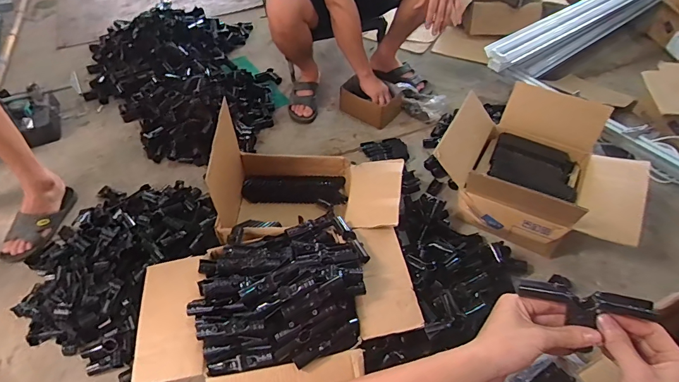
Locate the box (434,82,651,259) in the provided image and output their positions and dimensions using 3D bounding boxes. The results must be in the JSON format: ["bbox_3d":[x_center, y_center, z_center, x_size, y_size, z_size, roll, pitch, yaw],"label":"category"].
[{"bbox_3d":[0.577,-0.070,1.130,0.520,0.236,0.471,25,54,18],"label":"box"}]

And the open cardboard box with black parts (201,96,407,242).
[{"bbox_3d":[-0.069,-0.014,1.019,0.457,0.302,0.310,4,51,2],"label":"open cardboard box with black parts"}]

